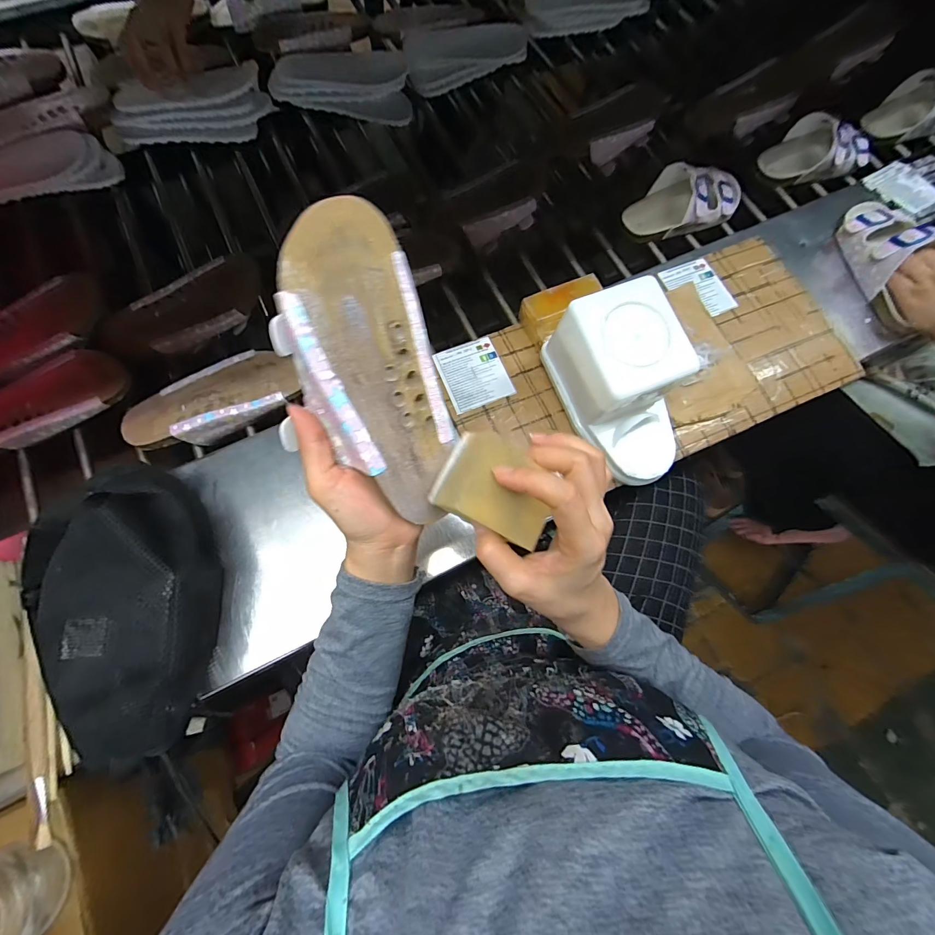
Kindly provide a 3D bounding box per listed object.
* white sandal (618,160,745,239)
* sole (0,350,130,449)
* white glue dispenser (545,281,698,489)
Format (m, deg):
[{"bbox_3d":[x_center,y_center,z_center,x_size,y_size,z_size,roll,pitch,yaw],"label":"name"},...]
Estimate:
[{"bbox_3d":[0.317,-0.385,0.571,0.176,0.059,0.090,-11,72,-3],"label":"white sandal"},{"bbox_3d":[-0.501,-0.081,0.463,0.204,0.023,0.083,-22,73,-7],"label":"sole"},{"bbox_3d":[0.164,-0.081,0.413,0.102,0.116,0.178,-19,73,-7],"label":"white glue dispenser"}]

